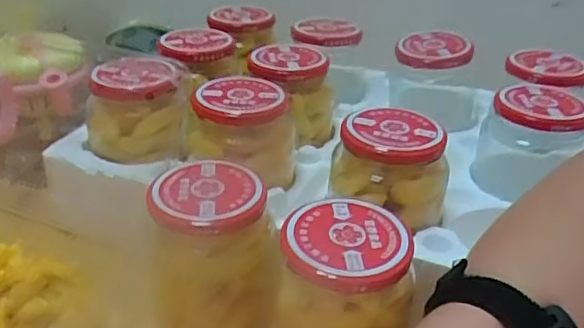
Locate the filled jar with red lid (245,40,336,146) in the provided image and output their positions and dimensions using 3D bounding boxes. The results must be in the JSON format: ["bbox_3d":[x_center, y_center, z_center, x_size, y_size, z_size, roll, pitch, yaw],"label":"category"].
[{"bbox_3d":[-0.003,-0.061,0.535,0.072,0.074,0.066,1,30,-1],"label":"filled jar with red lid"}]

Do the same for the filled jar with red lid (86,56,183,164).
[{"bbox_3d":[-0.126,-0.046,0.494,0.078,0.061,0.076,-4,30,-10],"label":"filled jar with red lid"}]

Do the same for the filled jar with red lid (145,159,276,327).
[{"bbox_3d":[-0.051,0.070,0.390,0.075,0.122,0.083,-7,33,-17],"label":"filled jar with red lid"}]

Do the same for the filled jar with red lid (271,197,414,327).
[{"bbox_3d":[0.029,0.083,0.346,0.073,0.098,0.081,6,30,7],"label":"filled jar with red lid"}]

